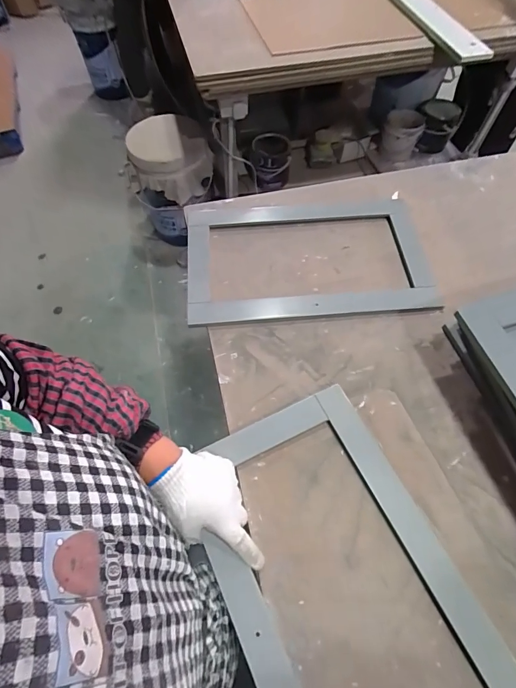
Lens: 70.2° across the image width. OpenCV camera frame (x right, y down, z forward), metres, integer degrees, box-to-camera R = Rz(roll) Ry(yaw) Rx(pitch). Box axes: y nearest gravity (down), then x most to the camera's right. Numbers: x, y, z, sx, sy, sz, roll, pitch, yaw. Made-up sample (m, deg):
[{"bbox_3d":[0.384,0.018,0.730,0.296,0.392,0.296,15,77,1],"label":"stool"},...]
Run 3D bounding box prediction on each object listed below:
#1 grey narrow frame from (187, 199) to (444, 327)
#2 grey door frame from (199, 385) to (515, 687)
[{"bbox_3d":[0.084,-0.146,0.621,0.404,0.015,0.232,-5,62,-2],"label":"grey narrow frame"},{"bbox_3d":[0.092,0.266,0.409,0.251,0.021,0.404,-24,65,-12],"label":"grey door frame"}]

